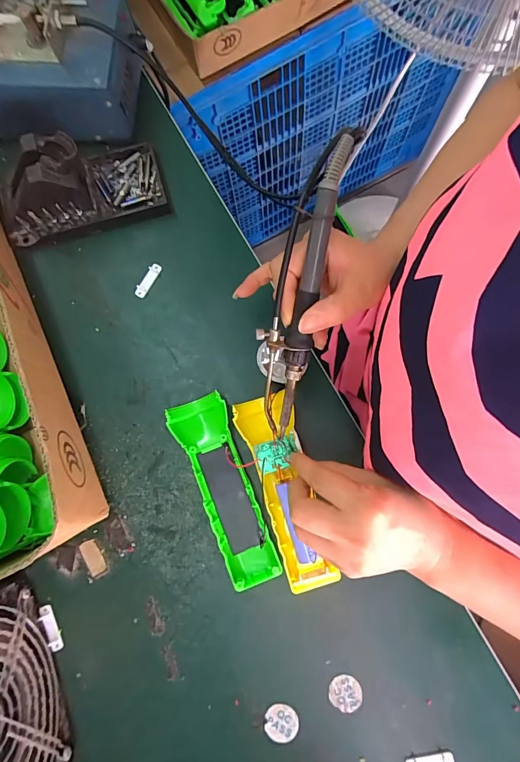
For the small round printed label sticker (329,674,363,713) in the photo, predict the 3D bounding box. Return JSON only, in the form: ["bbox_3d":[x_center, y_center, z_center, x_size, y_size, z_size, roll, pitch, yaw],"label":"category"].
[{"bbox_3d":[0.070,0.256,0.310,0.026,0.004,0.024,-1,68,3],"label":"small round printed label sticker"}]

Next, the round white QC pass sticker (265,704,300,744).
[{"bbox_3d":[0.018,0.278,0.306,0.027,0.004,0.025,0,81,2],"label":"round white QC pass sticker"}]

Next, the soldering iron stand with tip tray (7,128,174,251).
[{"bbox_3d":[-0.176,-0.191,0.357,0.159,0.069,0.079,-13,80,-1],"label":"soldering iron stand with tip tray"}]

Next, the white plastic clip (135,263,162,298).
[{"bbox_3d":[-0.111,-0.100,0.374,0.010,0.005,0.037,32,84,7],"label":"white plastic clip"}]

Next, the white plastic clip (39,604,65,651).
[{"bbox_3d":[-0.177,0.210,0.322,0.010,0.006,0.037,-26,81,-2],"label":"white plastic clip"}]

